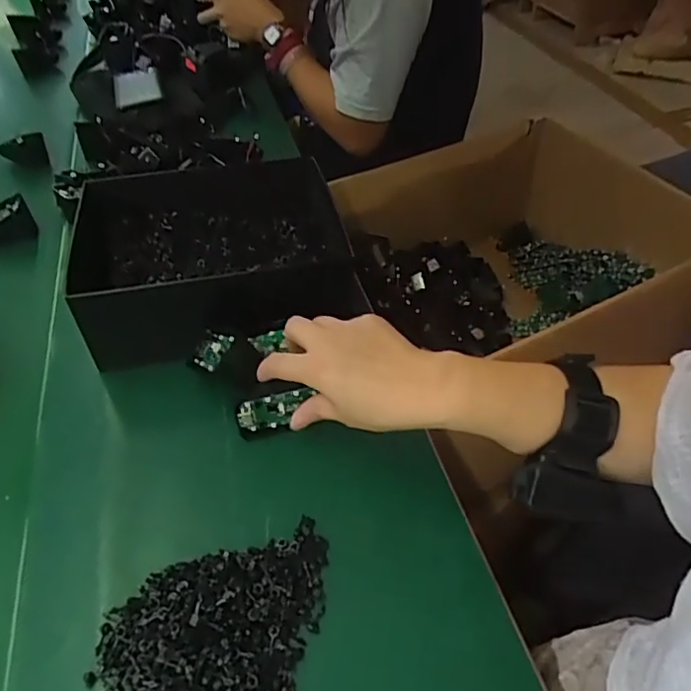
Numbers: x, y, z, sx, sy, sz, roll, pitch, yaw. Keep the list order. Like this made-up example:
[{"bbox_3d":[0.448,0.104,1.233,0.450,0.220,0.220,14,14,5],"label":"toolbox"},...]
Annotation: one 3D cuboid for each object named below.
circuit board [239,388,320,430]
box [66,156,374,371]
[{"bbox_3d":[-0.056,0.051,0.443,0.054,0.031,0.008,-9,46,-6],"label":"circuit board"},{"bbox_3d":[-0.120,-0.083,0.544,0.228,0.090,0.193,-10,46,-7],"label":"box"}]

